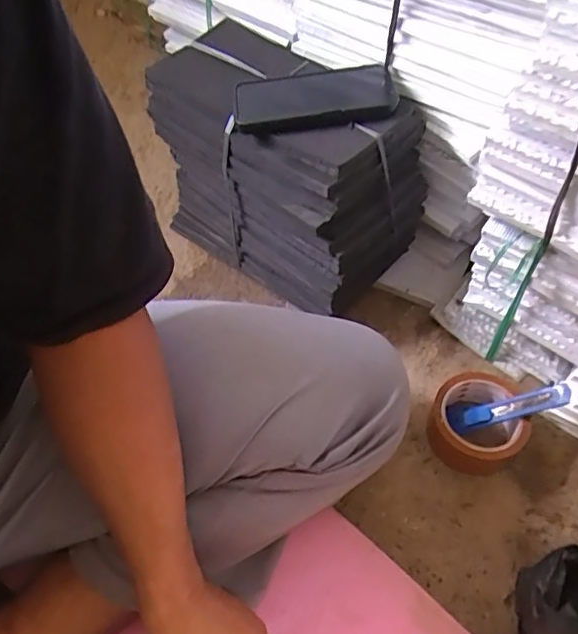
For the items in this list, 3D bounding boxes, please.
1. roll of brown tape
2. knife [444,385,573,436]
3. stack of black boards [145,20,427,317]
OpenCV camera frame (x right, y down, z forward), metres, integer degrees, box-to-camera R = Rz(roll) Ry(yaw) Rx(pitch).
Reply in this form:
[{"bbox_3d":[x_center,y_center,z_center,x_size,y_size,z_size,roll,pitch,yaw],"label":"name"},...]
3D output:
[{"bbox_3d":[0.203,0.116,0.607,0.099,0.055,0.097,-2,54,2],"label":"roll of brown tape"},{"bbox_3d":[0.232,0.097,0.590,0.129,0.023,0.032,-23,45,36],"label":"knife"},{"bbox_3d":[0.000,-0.176,0.672,0.296,0.217,0.170,34,63,24],"label":"stack of black boards"}]

